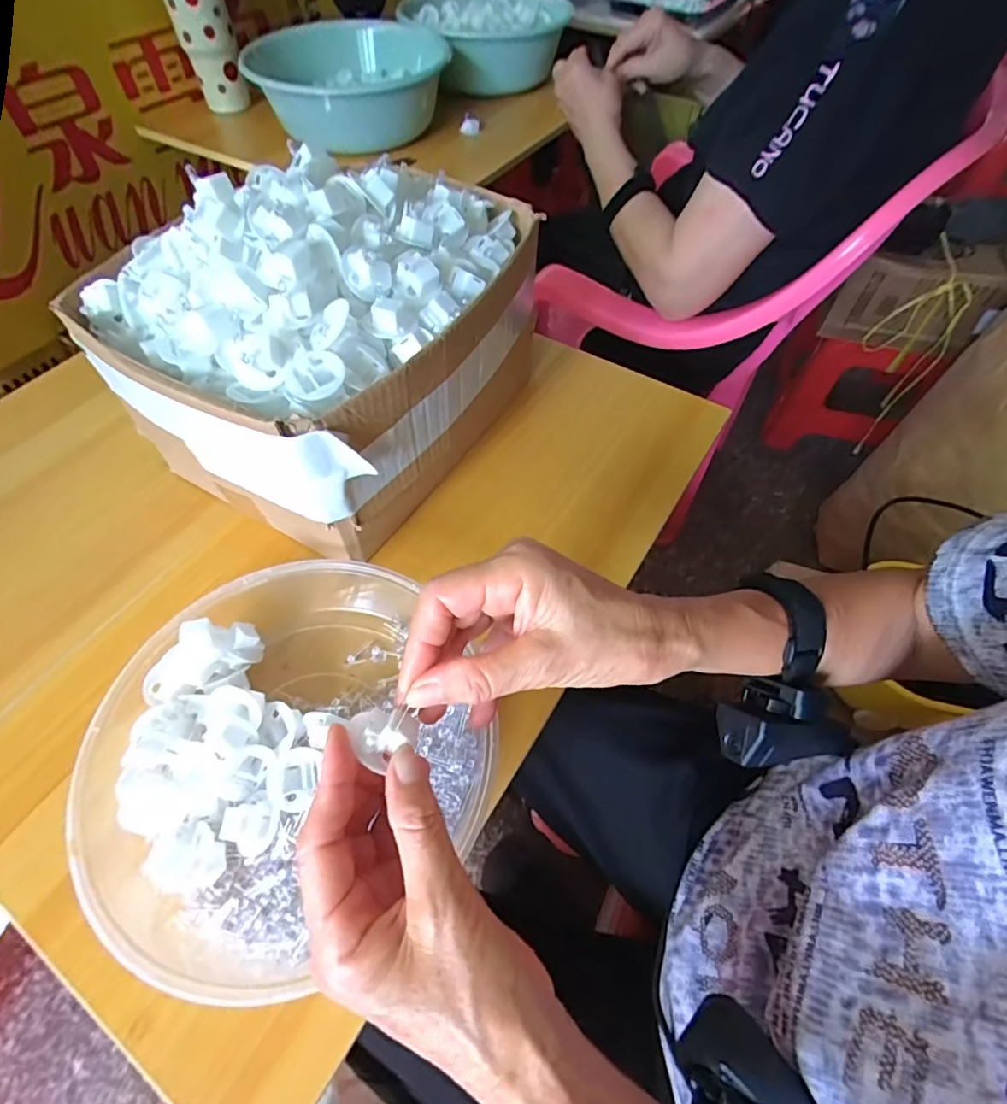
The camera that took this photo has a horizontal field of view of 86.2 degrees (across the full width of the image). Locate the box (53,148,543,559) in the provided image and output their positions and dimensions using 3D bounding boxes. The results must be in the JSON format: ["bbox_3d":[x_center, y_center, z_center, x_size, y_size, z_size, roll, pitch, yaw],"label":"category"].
[{"bbox_3d":[-0.116,-0.149,0.403,0.209,0.194,0.255,27,60,17],"label":"box"}]

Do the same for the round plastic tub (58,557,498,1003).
[{"bbox_3d":[-0.127,0.112,0.317,0.217,0.043,0.206,0,56,0],"label":"round plastic tub"}]

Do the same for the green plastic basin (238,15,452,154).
[{"bbox_3d":[-0.232,-0.725,0.840,0.286,0.112,0.217,1,56,1],"label":"green plastic basin"}]

